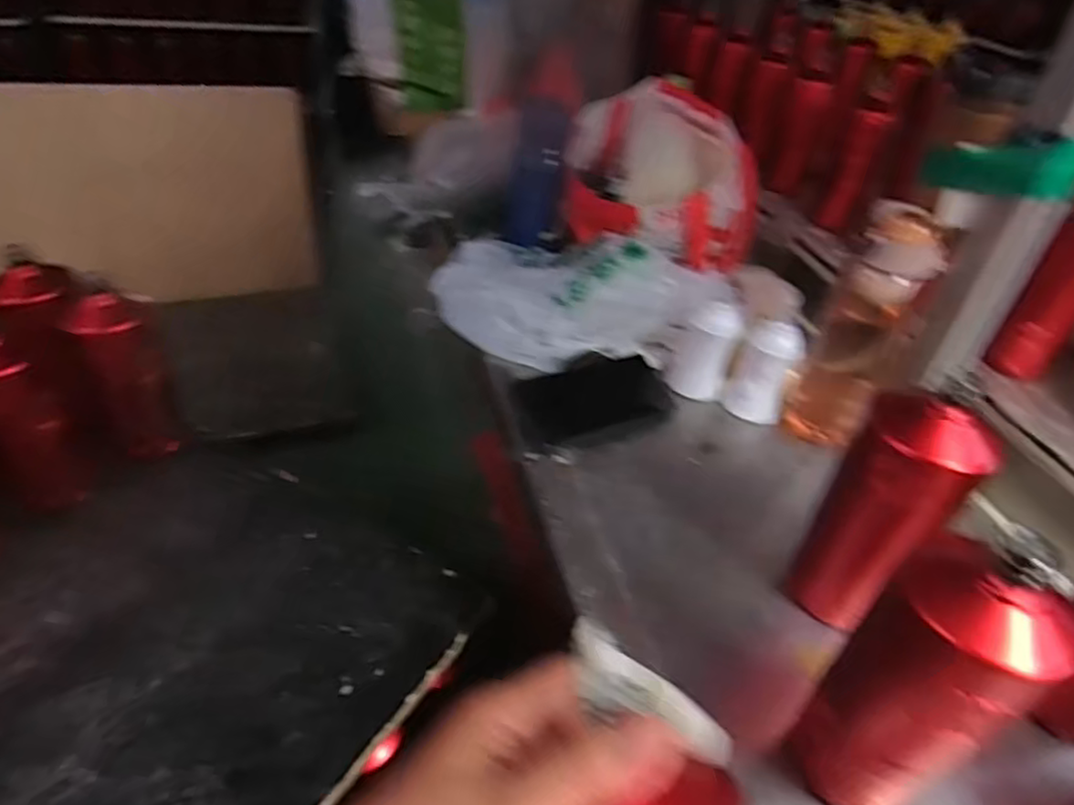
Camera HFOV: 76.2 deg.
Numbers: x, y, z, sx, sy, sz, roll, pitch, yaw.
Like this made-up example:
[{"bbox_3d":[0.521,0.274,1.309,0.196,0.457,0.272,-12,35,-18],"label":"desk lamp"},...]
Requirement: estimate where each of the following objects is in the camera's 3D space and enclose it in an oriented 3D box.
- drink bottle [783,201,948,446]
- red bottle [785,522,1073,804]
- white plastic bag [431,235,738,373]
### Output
[{"bbox_3d":[0.303,-0.059,0.629,0.082,0.221,0.061,23,45,20],"label":"drink bottle"},{"bbox_3d":[0.204,0.163,0.375,0.070,0.216,0.079,-22,48,-26],"label":"red bottle"},{"bbox_3d":[0.035,-0.125,0.763,0.326,0.085,0.194,15,43,13],"label":"white plastic bag"}]

